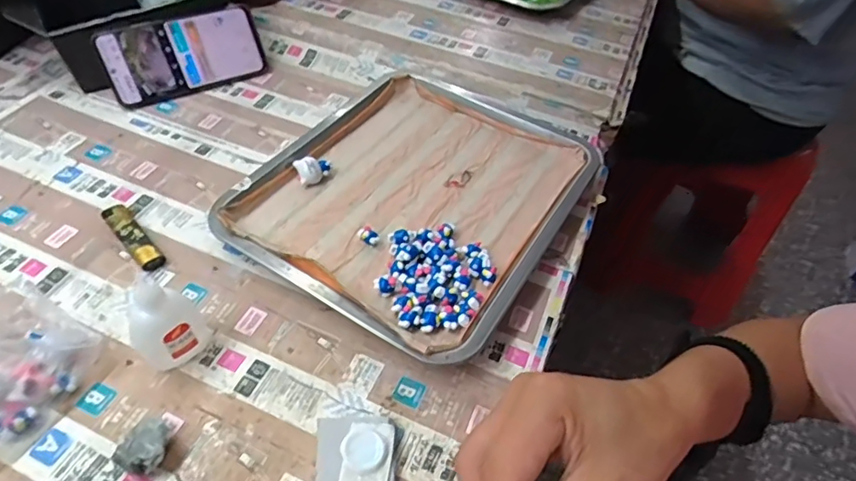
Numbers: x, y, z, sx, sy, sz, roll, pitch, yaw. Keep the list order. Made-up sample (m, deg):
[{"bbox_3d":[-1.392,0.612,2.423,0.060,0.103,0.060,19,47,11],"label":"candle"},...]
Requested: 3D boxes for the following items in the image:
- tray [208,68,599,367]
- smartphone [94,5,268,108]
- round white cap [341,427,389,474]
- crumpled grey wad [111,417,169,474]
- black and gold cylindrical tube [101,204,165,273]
[{"bbox_3d":[-0.018,-0.053,0.509,0.281,0.027,0.304,27,52,19],"label":"tray"},{"bbox_3d":[-0.270,-0.208,0.592,0.165,0.080,0.010,-23,23,-24],"label":"smartphone"},{"bbox_3d":[-0.041,0.135,0.341,0.028,0.005,0.027,2,48,-3],"label":"round white cap"},{"bbox_3d":[-0.178,0.130,0.333,0.032,0.019,0.031,2,48,-3],"label":"crumpled grey wad"},{"bbox_3d":[-0.253,-0.004,0.454,0.021,0.014,0.081,-34,59,-30],"label":"black and gold cylindrical tube"}]

